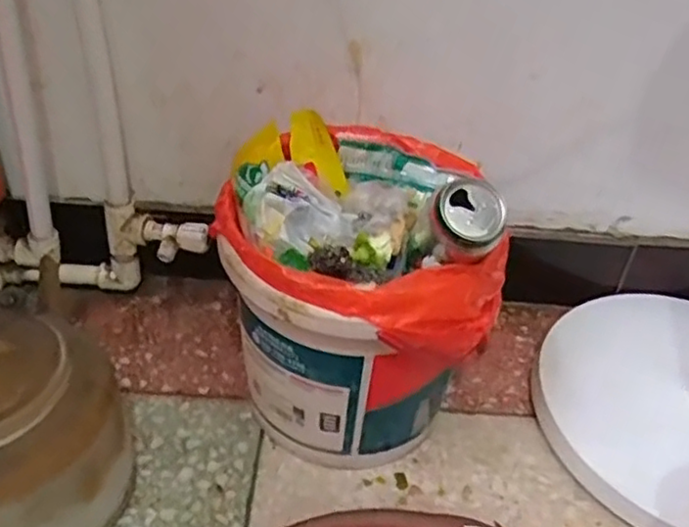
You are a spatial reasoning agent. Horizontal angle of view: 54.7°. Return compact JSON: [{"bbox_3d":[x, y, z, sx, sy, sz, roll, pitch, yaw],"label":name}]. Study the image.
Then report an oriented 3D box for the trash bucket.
[{"bbox_3d":[0.003,0.033,0.679,0.243,0.316,0.261,2,37,-2],"label":"trash bucket"}]

